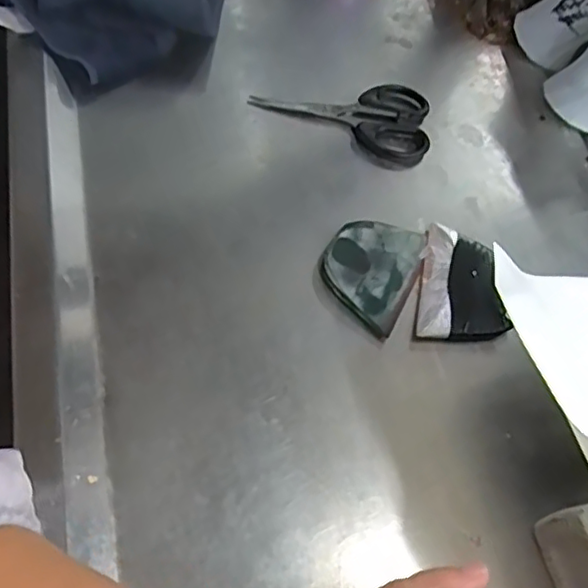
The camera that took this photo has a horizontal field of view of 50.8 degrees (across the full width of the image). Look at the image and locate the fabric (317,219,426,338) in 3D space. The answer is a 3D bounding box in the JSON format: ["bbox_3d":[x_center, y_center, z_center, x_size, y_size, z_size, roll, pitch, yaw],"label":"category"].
[{"bbox_3d":[0.049,-0.018,0.397,0.057,0.011,0.079,25,63,8],"label":"fabric"}]

